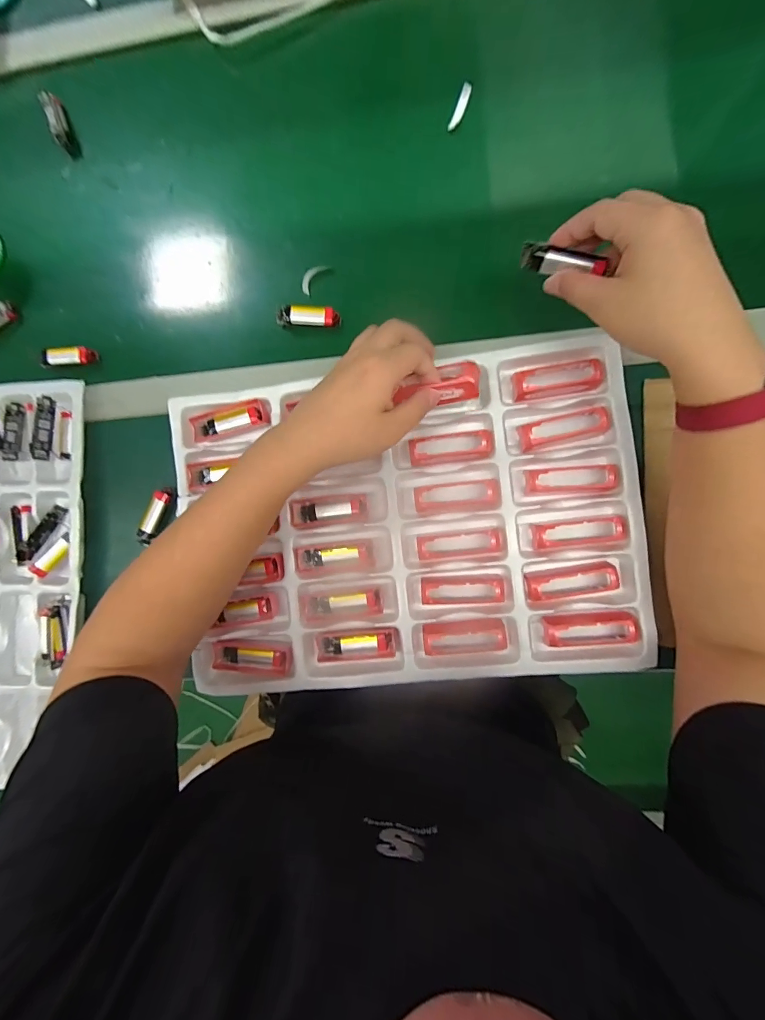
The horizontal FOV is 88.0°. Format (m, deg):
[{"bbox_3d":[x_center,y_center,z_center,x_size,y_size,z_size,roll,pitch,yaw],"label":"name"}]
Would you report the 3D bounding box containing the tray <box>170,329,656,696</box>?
[{"bbox_3d":[0.017,0.012,0.399,0.442,0.029,0.316,-6,87,7],"label":"tray"}]

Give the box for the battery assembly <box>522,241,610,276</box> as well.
[{"bbox_3d":[0.147,-0.203,0.322,0.065,0.014,0.017,10,88,8],"label":"battery assembly"}]

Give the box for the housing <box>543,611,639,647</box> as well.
[{"bbox_3d":[0.193,0.110,0.366,0.078,0.020,0.031,-3,88,7],"label":"housing"}]

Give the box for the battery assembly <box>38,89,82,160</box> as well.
[{"bbox_3d":[-0.386,-0.460,0.471,0.021,0.014,0.088,-24,85,6],"label":"battery assembly"}]

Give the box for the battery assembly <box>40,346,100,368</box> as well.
[{"bbox_3d":[-0.363,-0.176,0.456,0.057,0.020,0.020,-6,85,-6],"label":"battery assembly"}]

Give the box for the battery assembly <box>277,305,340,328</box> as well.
[{"bbox_3d":[-0.080,-0.206,0.424,0.065,0.017,0.020,7,89,7],"label":"battery assembly"}]

